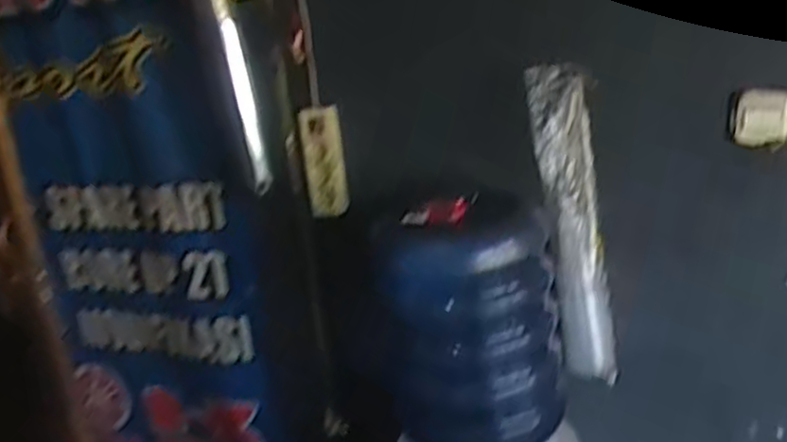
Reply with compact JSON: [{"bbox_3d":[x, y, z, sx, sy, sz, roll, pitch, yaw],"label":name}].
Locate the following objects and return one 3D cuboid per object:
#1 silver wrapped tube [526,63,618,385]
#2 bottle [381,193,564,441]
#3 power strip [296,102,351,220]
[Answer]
[{"bbox_3d":[0.276,0.010,1.108,0.095,0.478,0.064,-4,16,13],"label":"silver wrapped tube"},{"bbox_3d":[0.118,0.164,1.110,0.260,0.350,0.247,-7,15,4],"label":"bottle"},{"bbox_3d":[-0.120,-0.102,1.244,0.070,0.180,0.032,-8,15,-1],"label":"power strip"}]

